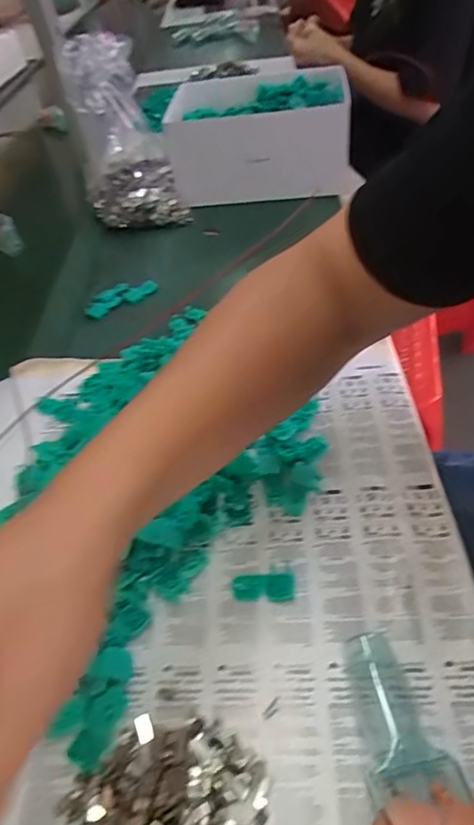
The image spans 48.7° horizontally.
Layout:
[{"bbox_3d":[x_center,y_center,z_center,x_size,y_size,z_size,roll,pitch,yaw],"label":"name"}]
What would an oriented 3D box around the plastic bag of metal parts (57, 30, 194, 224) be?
[{"bbox_3d":[-0.162,-0.375,0.712,0.131,0.216,0.152,-20,46,-8],"label":"plastic bag of metal parts"}]

